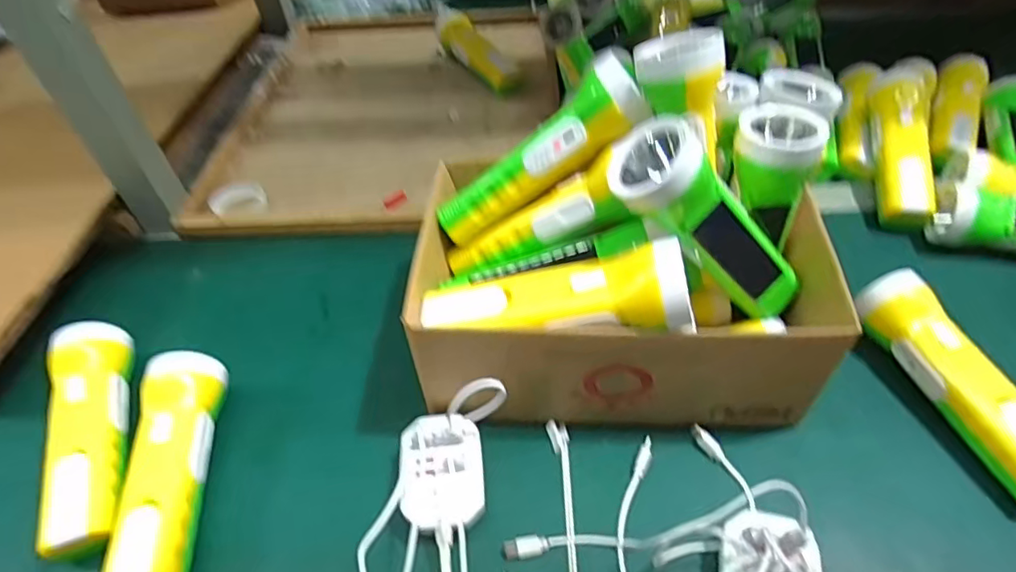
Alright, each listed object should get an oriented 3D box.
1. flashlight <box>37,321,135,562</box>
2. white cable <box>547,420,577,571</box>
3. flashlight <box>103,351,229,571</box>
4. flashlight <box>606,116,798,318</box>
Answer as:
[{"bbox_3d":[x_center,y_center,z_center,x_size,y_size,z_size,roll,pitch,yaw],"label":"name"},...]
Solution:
[{"bbox_3d":[-0.298,0.101,0.408,0.045,0.039,0.179,-19,48,-13],"label":"flashlight"},{"bbox_3d":[0.038,0.165,0.360,0.013,0.009,0.170,-3,47,1],"label":"white cable"},{"bbox_3d":[-0.227,0.128,0.384,0.047,0.045,0.174,-8,48,-2],"label":"flashlight"},{"bbox_3d":[0.133,-0.032,0.360,0.052,0.169,0.051,-29,39,35],"label":"flashlight"}]

